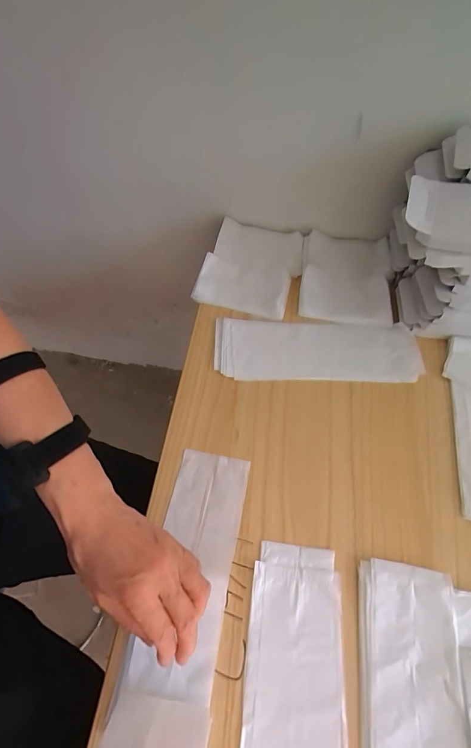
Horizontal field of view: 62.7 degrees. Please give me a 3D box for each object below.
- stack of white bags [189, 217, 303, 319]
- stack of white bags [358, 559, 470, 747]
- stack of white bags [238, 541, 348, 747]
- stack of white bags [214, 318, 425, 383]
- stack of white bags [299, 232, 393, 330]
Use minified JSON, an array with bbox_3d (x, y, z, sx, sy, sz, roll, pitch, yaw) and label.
[{"bbox_3d":[0.025,-0.162,0.568,0.129,0.021,0.153,14,62,10],"label":"stack of white bags"},{"bbox_3d":[0.150,0.305,0.322,0.086,0.008,0.260,7,61,6],"label":"stack of white bags"},{"bbox_3d":[0.051,0.293,0.333,0.089,0.005,0.263,5,61,5],"label":"stack of white bags"},{"bbox_3d":[0.104,-0.033,0.510,0.261,0.009,0.089,2,61,3],"label":"stack of white bags"},{"bbox_3d":[0.160,-0.147,0.562,0.125,0.027,0.149,6,61,5],"label":"stack of white bags"}]

